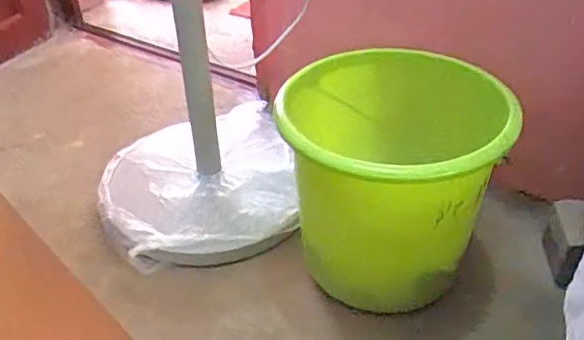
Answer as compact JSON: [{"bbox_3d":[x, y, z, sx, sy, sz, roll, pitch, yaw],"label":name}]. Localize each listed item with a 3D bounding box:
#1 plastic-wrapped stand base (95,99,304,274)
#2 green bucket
[{"bbox_3d":[-0.174,0.009,1.127,0.366,0.098,0.377,-14,41,-14],"label":"plastic-wrapped stand base"},{"bbox_3d":[0.165,0.037,0.955,0.329,0.375,0.313,-1,39,1],"label":"green bucket"}]

